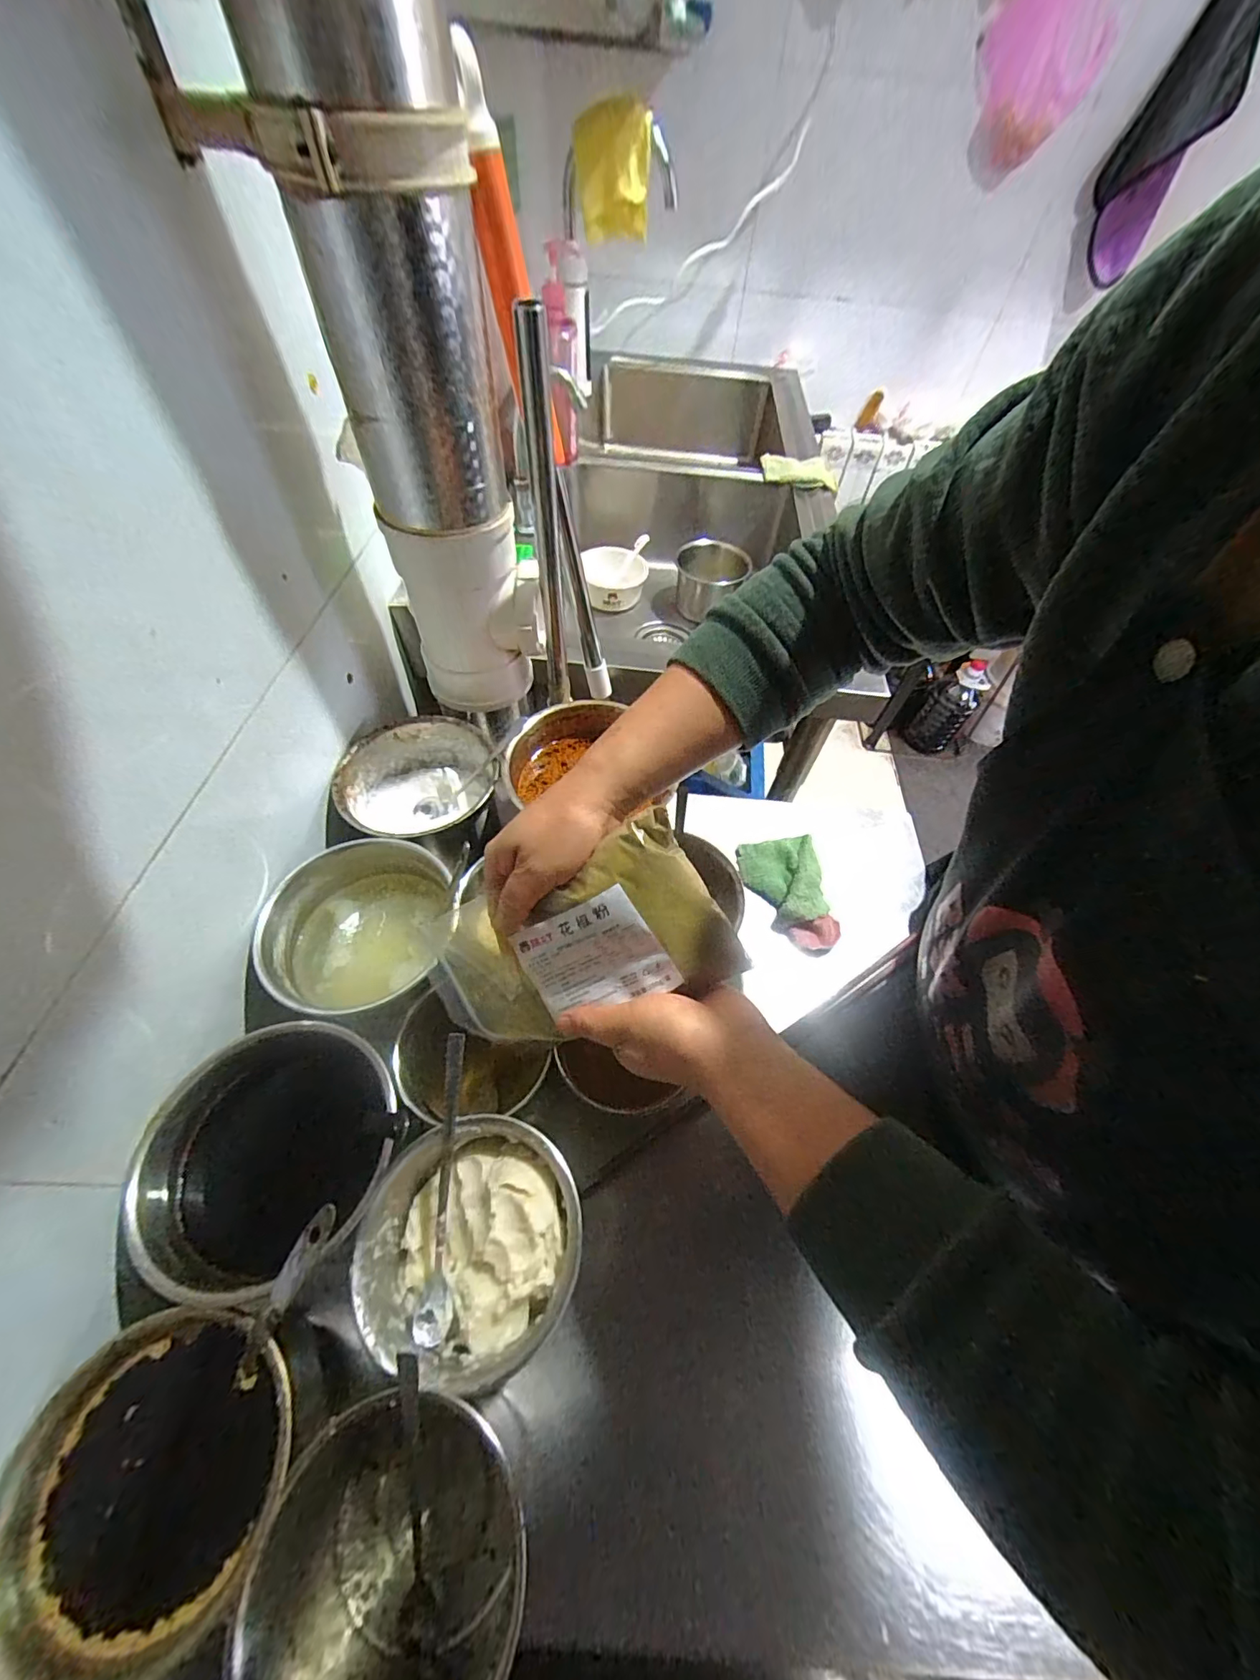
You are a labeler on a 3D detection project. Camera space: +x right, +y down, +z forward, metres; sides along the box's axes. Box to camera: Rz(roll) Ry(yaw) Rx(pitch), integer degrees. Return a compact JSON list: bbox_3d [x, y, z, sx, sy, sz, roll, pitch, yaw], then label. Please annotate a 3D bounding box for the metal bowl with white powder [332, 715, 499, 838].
[{"bbox_3d":[-0.217,-0.048,0.569,0.151,0.087,0.146,2,56,-3],"label":"metal bowl with white powder"}]

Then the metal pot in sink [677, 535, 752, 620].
[{"bbox_3d":[0.149,-0.493,1.031,0.134,0.115,0.125,25,58,13],"label":"metal pot in sink"}]

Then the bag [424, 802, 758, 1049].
[{"bbox_3d":[-0.038,0.074,0.365,0.199,0.033,0.119,-27,98,15],"label":"bag"}]

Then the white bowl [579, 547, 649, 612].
[{"bbox_3d":[-0.028,-0.505,1.025,0.122,0.075,0.122,2,56,-3],"label":"white bowl"}]

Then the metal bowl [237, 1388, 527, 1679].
[{"bbox_3d":[-0.126,0.400,0.306,0.122,0.113,0.132,0,56,-4],"label":"metal bowl"}]

